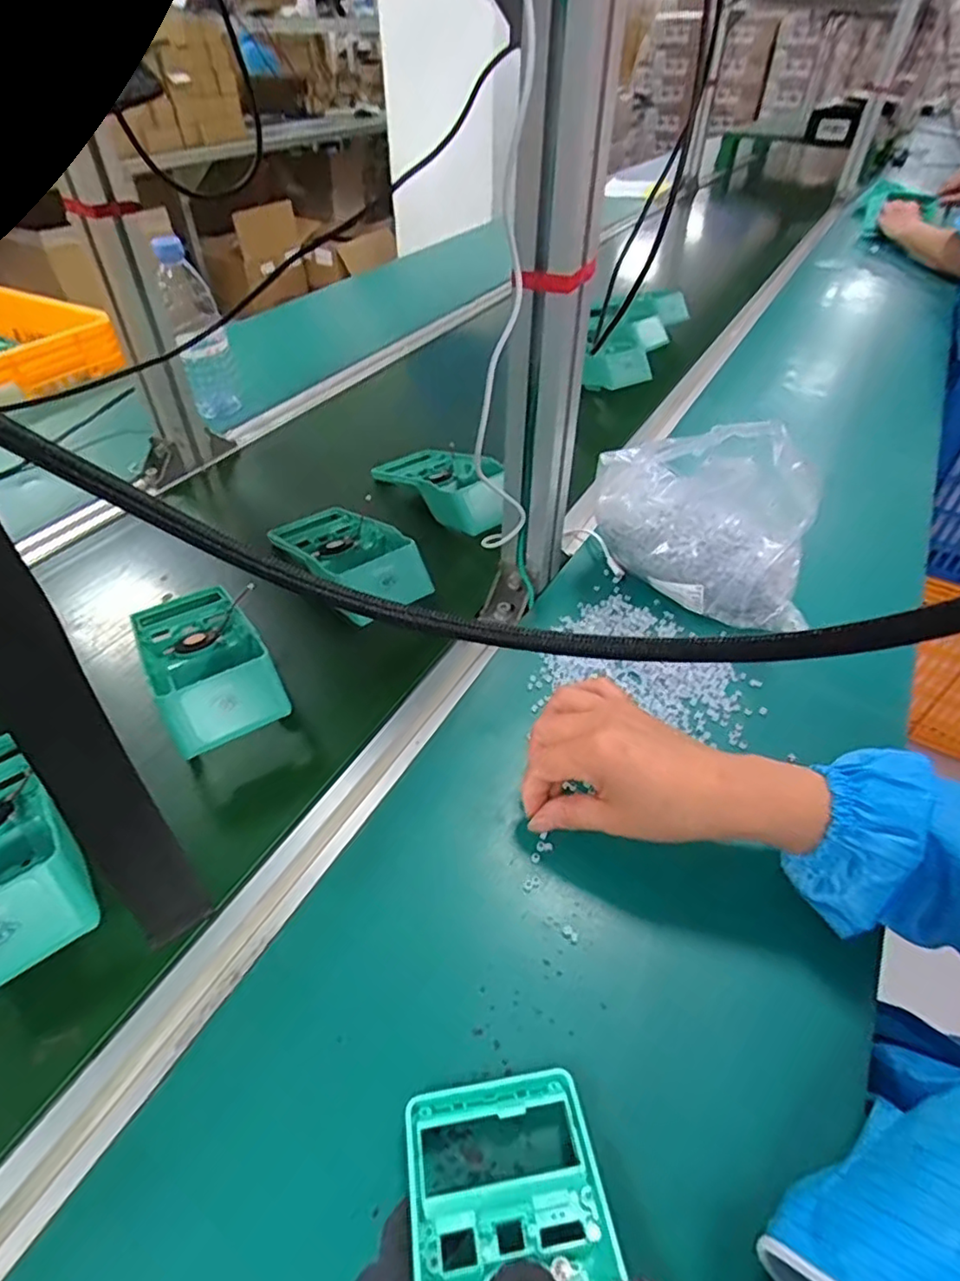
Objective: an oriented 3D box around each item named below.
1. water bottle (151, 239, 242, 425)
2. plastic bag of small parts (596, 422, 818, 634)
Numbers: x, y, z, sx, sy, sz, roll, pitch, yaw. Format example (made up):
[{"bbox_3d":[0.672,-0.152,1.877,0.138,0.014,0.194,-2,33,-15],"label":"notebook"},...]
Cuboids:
[{"bbox_3d":[-0.347,-0.374,0.774,0.060,0.193,0.059,-16,48,-14],"label":"water bottle"},{"bbox_3d":[0.192,-0.100,0.527,0.189,0.137,0.066,20,49,20],"label":"plastic bag of small parts"}]

